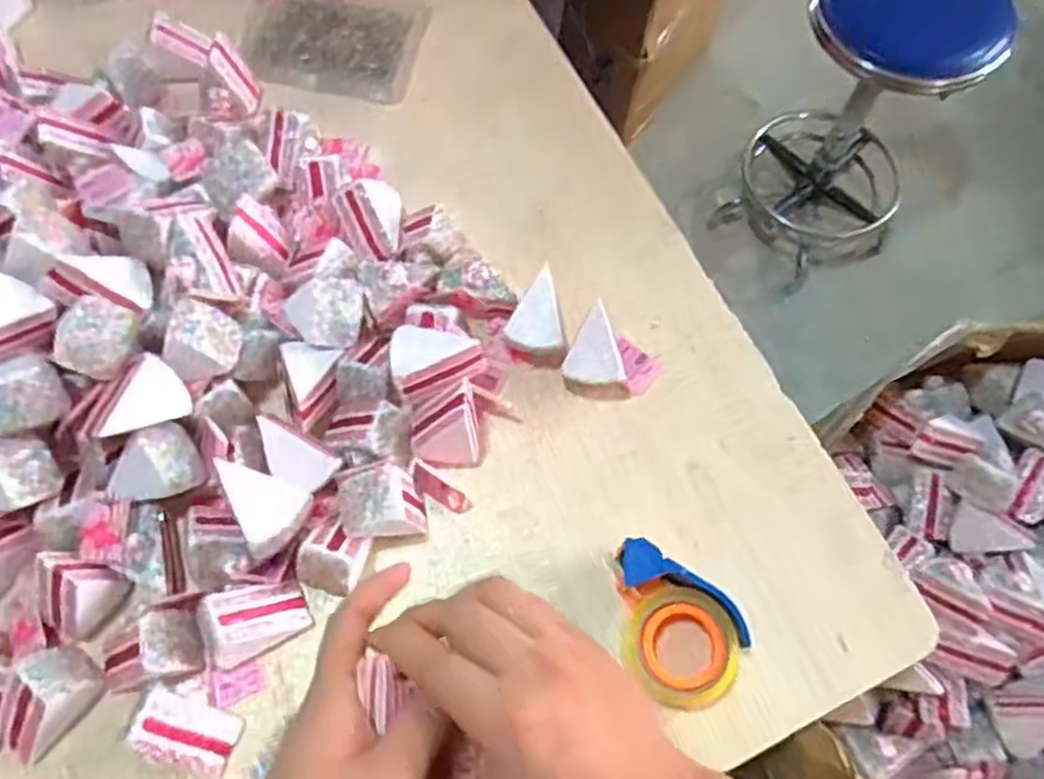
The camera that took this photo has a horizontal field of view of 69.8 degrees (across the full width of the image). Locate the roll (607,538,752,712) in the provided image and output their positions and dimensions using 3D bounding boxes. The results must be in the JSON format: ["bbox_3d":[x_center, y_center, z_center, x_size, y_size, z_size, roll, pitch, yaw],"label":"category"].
[{"bbox_3d":[0.136,0.219,0.696,0.105,0.061,0.158,-40,74,-16],"label":"roll"}]

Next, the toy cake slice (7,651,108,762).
[{"bbox_3d":[-0.410,0.273,0.644,0.074,0.047,0.095,19,68,7],"label":"toy cake slice"}]

